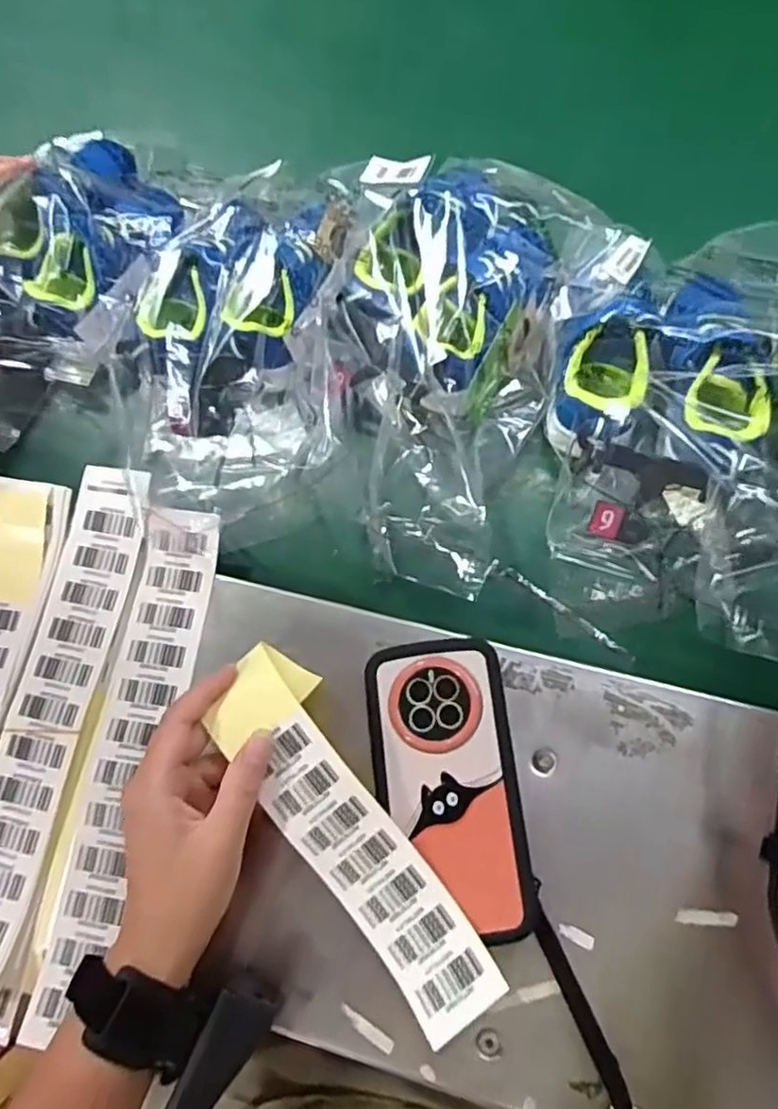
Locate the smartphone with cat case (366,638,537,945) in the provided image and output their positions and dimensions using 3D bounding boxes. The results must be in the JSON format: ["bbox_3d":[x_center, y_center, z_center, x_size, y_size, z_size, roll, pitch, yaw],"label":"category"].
[{"bbox_3d":[0.033,0.131,0.382,0.080,0.017,0.158,-6,75,0],"label":"smartphone with cat case"}]

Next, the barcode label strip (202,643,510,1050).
[{"bbox_3d":[-0.024,0.154,0.368,0.055,0.029,0.219,-35,82,-7],"label":"barcode label strip"}]

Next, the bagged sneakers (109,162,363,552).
[{"bbox_3d":[-0.111,-0.150,0.473,0.158,0.065,0.284,7,76,4],"label":"bagged sneakers"}]

